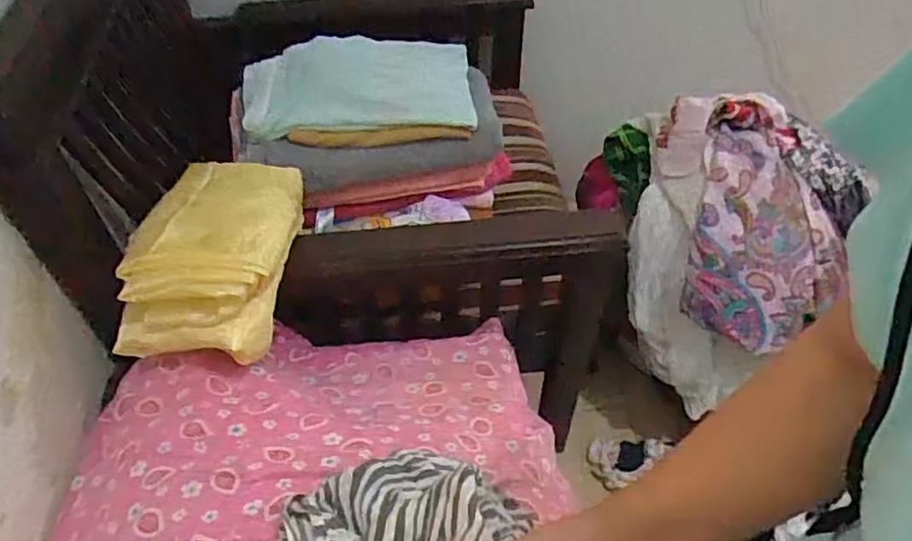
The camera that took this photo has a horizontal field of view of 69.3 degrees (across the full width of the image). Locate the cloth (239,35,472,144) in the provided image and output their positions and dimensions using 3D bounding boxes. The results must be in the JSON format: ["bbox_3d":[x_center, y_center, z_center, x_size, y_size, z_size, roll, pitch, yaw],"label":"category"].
[{"bbox_3d":[-0.129,-0.255,0.889,0.305,0.060,0.164,-6,50,-4],"label":"cloth"}]

